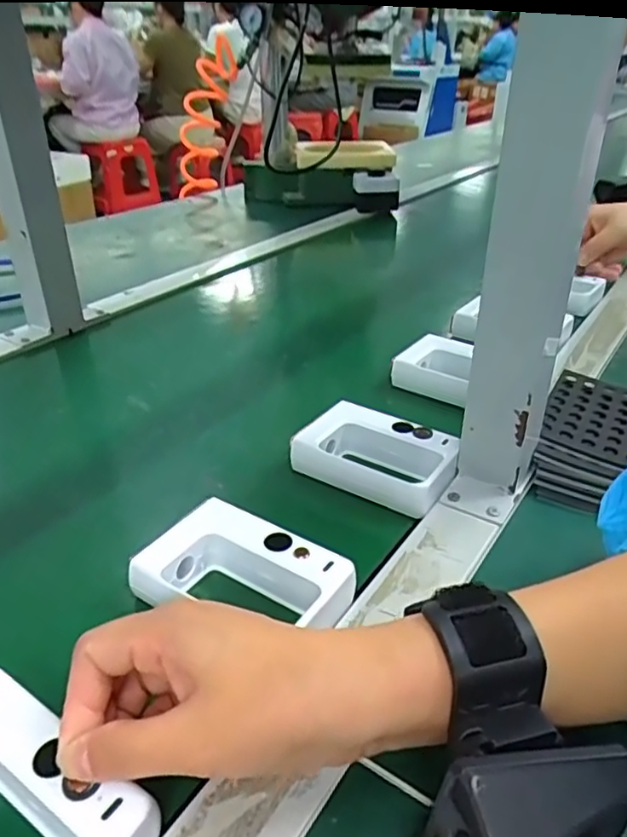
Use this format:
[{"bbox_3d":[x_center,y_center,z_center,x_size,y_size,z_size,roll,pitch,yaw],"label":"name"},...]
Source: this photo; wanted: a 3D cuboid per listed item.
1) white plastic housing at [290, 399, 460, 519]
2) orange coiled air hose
[{"bbox_3d":[0.039,0.022,0.406,0.100,0.027,0.059,17,34,27],"label":"white plastic housing"},{"bbox_3d":[-0.154,-0.419,0.897,0.056,0.260,0.047,-20,68,-30],"label":"orange coiled air hose"}]

